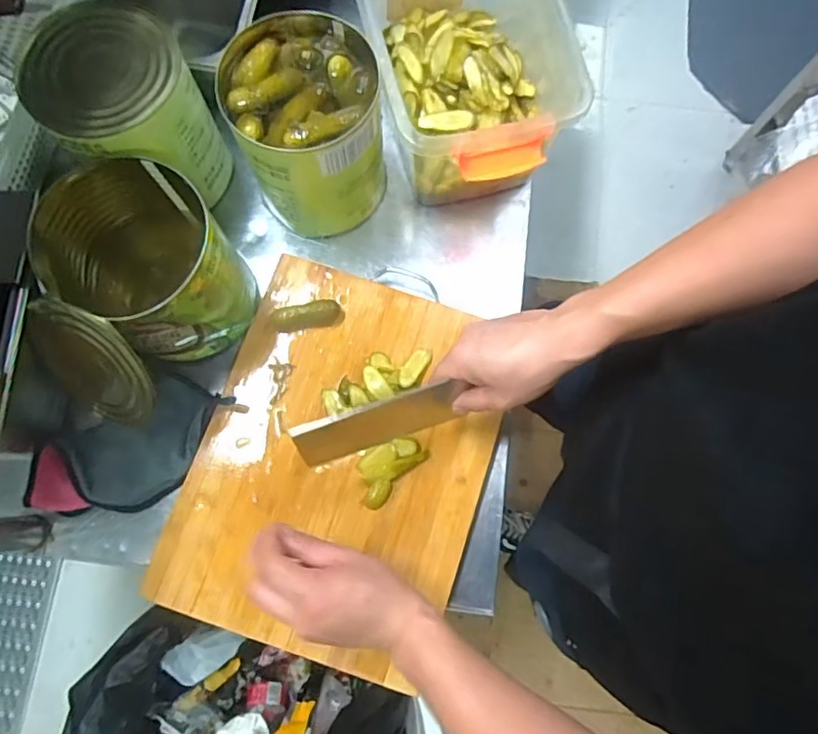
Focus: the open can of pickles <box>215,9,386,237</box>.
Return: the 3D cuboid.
[{"bbox_3d":[-0.102,-0.250,0.615,0.142,0.164,0.147,0,77,-1],"label":"open can of pickles"}]

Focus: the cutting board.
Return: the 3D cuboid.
[{"bbox_3d":[-0.071,0.094,0.609,0.296,0.038,0.388,17,77,6],"label":"cutting board"}]

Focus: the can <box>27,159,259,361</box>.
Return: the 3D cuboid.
[{"bbox_3d":[-0.248,-0.091,0.575,0.142,0.186,0.141,0,77,-1],"label":"can"}]

